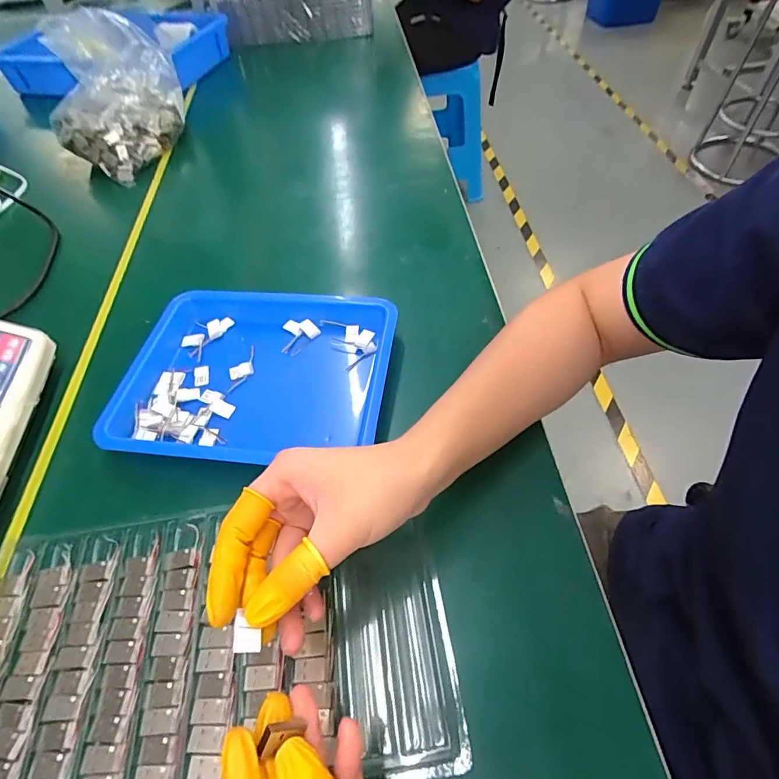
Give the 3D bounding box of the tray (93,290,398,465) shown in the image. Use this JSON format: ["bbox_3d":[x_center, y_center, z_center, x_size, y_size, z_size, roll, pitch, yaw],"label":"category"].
[{"bbox_3d":[-0.114,-0.013,0.385,0.218,0.024,0.169,5,53,8],"label":"tray"}]

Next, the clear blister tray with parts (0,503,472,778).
[{"bbox_3d":[-0.110,0.150,0.277,0.286,0.012,0.155,-7,53,-1],"label":"clear blister tray with parts"}]

